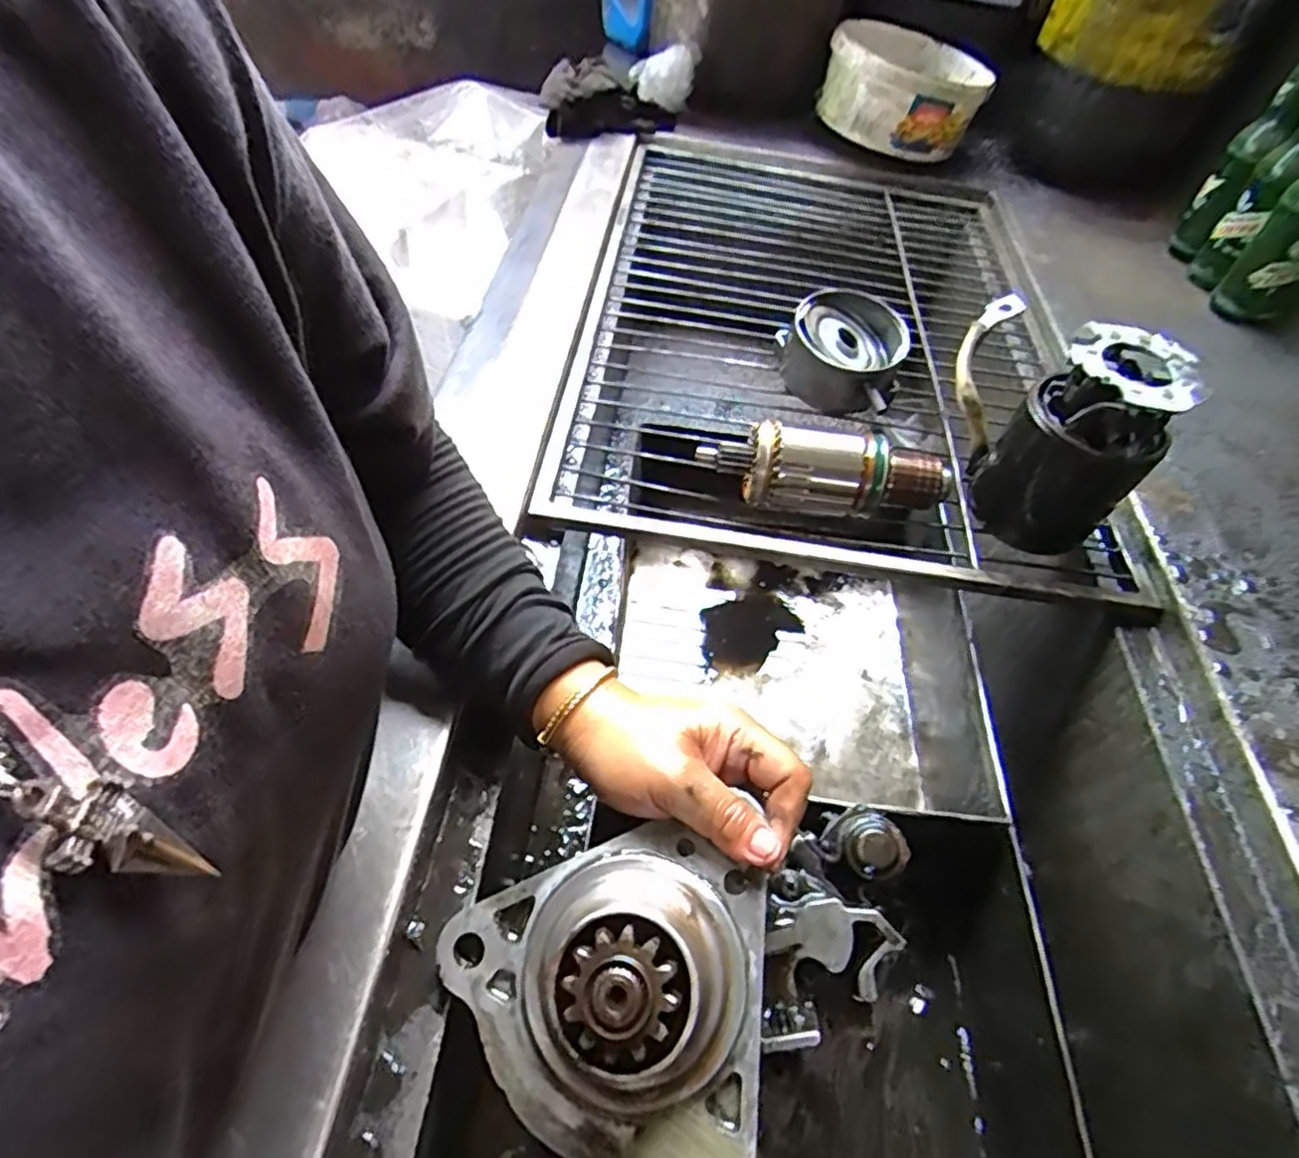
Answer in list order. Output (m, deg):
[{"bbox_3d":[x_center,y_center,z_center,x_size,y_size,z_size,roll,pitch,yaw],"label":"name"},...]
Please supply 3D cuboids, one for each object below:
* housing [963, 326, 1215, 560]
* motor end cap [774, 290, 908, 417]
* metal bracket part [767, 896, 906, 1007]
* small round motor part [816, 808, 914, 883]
[{"bbox_3d":[0.281,-0.083,0.462,0.087,0.149,0.072,37,57,20],"label":"housing"},{"bbox_3d":[0.156,-0.186,0.564,0.102,0.057,0.105,20,53,8],"label":"motor end cap"},{"bbox_3d":[0.084,0.167,0.322,0.057,0.013,0.035,24,70,11],"label":"metal bracket part"},{"bbox_3d":[0.111,0.137,0.352,0.030,0.021,0.036,-31,62,-27],"label":"small round motor part"}]

